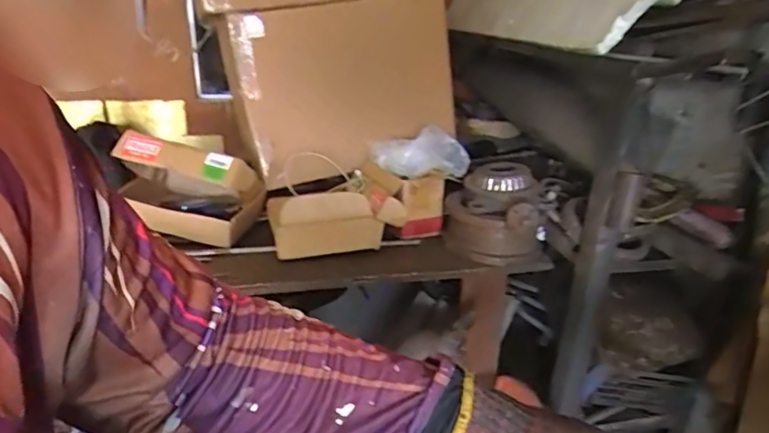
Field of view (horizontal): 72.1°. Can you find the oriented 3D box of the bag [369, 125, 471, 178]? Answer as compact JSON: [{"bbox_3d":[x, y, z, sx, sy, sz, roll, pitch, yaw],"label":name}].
[{"bbox_3d":[0.081,-0.153,1.281,0.244,0.110,0.048,8,23,12],"label":"bag"}]

